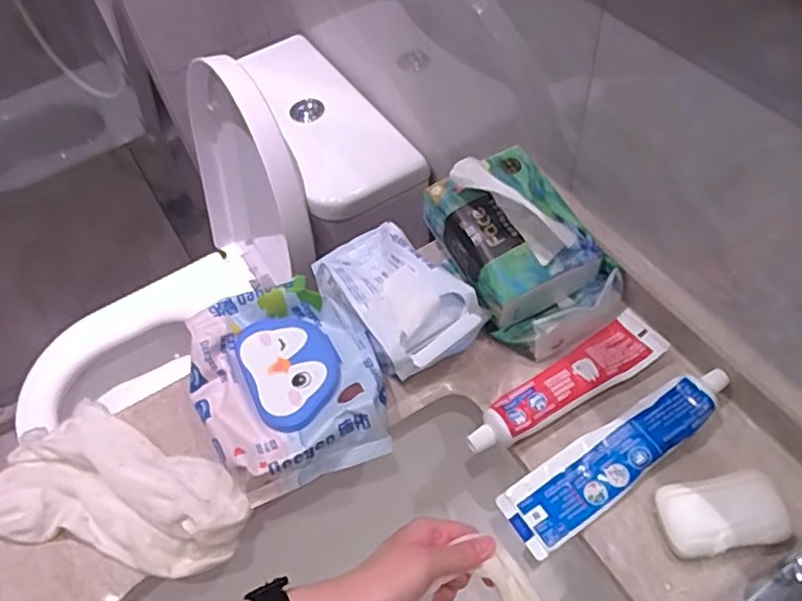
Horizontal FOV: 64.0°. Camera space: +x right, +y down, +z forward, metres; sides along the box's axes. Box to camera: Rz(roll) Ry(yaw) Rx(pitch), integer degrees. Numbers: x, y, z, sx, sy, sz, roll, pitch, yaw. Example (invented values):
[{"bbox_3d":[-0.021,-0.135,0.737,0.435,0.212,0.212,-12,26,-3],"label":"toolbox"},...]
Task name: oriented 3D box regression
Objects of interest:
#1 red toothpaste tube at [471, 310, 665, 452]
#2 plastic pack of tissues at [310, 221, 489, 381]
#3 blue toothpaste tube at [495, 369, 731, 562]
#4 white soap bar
[{"bbox_3d":[0.131,0.068,0.512,0.178,0.022,0.044,-29,57,-15],"label":"red toothpaste tube"},{"bbox_3d":[-0.006,-0.005,0.545,0.090,0.040,0.160,-35,58,-18],"label":"plastic pack of tissues"},{"bbox_3d":[0.164,0.111,0.476,0.193,0.027,0.049,-29,57,-15],"label":"blue toothpaste tube"},{"bbox_3d":[0.220,0.149,0.445,0.084,0.025,0.048,-9,54,-1],"label":"white soap bar"}]

